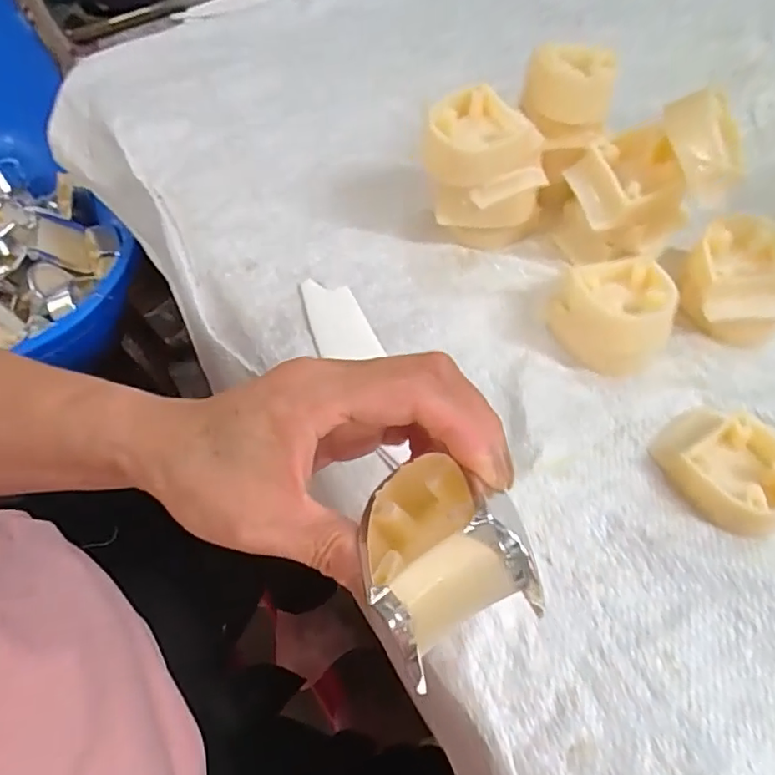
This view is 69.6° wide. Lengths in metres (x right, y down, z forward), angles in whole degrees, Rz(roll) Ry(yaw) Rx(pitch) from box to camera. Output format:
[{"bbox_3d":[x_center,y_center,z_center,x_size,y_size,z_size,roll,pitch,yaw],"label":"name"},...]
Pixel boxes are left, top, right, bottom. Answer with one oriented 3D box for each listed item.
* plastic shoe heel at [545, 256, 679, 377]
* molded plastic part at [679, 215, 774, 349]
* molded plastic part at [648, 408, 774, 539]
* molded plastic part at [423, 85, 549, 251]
[{"bbox_3d":[0.123,-0.043,0.300,0.054,0.044,0.060,-40,68,-19],"label":"plastic shoe heel"},{"bbox_3d":[0.192,-0.059,0.311,0.055,0.040,0.062,-11,61,-6],"label":"molded plastic part"},{"bbox_3d":[0.164,0.039,0.269,0.052,0.020,0.064,-29,65,-15],"label":"molded plastic part"},{"bbox_3d":[0.055,-0.122,0.326,0.070,0.079,0.050,3,61,2],"label":"molded plastic part"}]

